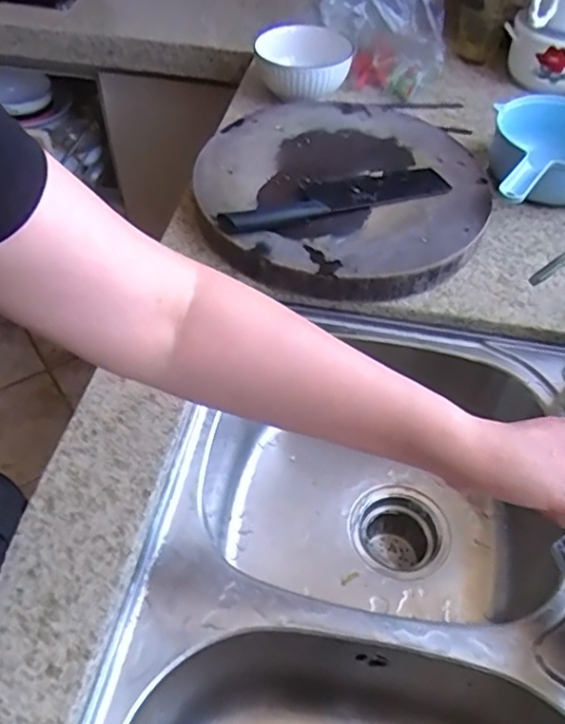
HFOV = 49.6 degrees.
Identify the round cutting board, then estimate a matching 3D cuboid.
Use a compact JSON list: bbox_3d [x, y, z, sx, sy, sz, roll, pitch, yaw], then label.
[{"bbox_3d":[0.076,-0.221,0.773,0.357,0.046,0.357,0,50,0],"label":"round cutting board"}]

